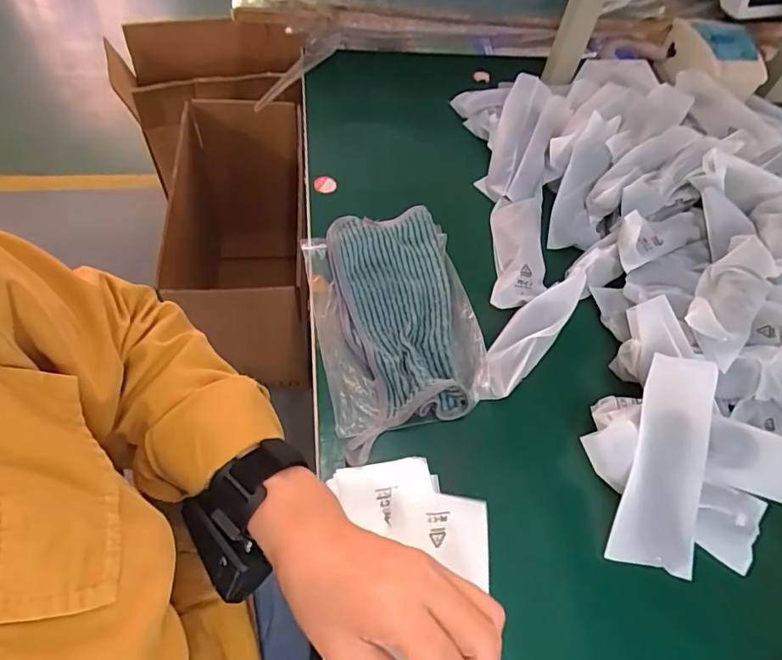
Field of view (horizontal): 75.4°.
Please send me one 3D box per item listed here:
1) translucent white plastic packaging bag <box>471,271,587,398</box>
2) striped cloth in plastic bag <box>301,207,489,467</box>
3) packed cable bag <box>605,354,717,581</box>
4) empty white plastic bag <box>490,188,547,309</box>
[{"bbox_3d":[0.122,0.001,0.450,0.041,0.020,0.150,38,62,17],"label":"translucent white plastic packaging bag"},{"bbox_3d":[0.005,-0.012,0.459,0.142,0.031,0.224,-9,60,-12],"label":"striped cloth in plastic bag"},{"bbox_3d":[0.210,0.100,0.383,0.056,0.011,0.156,13,85,6],"label":"packed cable bag"},{"bbox_3d":[0.128,-0.086,0.506,0.050,0.019,0.147,8,58,-1],"label":"empty white plastic bag"}]

